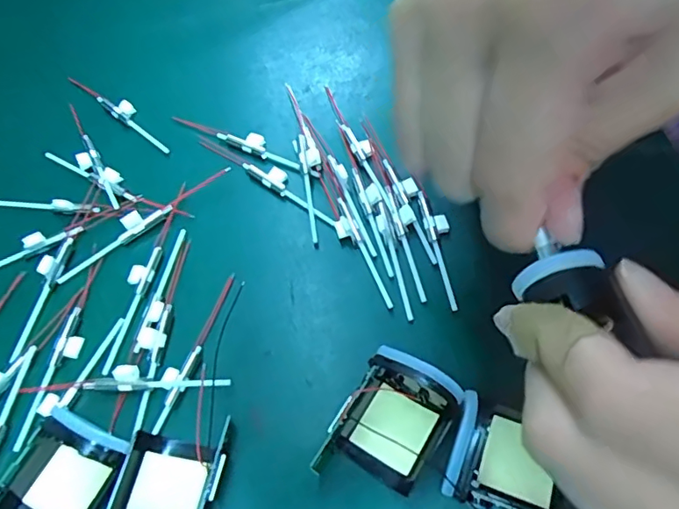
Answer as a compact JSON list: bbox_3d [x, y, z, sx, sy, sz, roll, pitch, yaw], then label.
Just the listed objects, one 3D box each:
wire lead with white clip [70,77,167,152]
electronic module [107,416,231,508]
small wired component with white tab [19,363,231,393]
[{"bbox_3d":[-0.120,-0.080,0.290,0.084,0.007,0.010,35,70,20],"label":"wire lead with white clip"},{"bbox_3d":[-0.062,0.084,0.189,0.038,0.022,0.048,6,63,7],"label":"electronic module"},{"bbox_3d":[-0.086,0.049,0.213,0.085,0.009,0.009,-2,62,3],"label":"small wired component with white tab"}]

